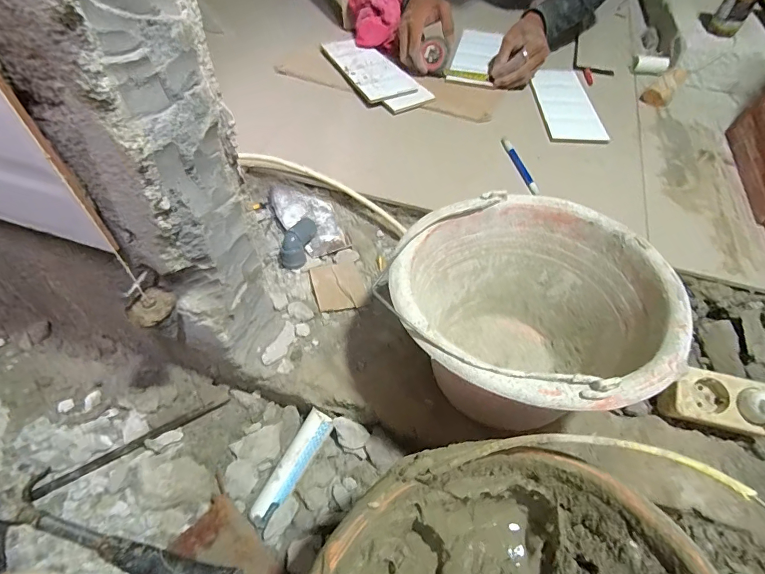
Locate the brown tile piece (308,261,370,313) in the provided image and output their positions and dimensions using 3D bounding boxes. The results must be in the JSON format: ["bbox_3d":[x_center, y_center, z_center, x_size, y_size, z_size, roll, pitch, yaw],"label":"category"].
[{"bbox_3d":[-0.059,-0.002,0.558,0.066,0.011,0.078,-14,54,-12],"label":"brown tile piece"}]

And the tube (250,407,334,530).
[{"bbox_3d":[-0.101,0.204,0.473,0.031,0.027,0.132,30,81,20],"label":"tube"}]

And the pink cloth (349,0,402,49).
[{"bbox_3d":[-0.014,-0.574,0.875,0.117,0.088,0.120,1,52,-1],"label":"pink cloth"}]

